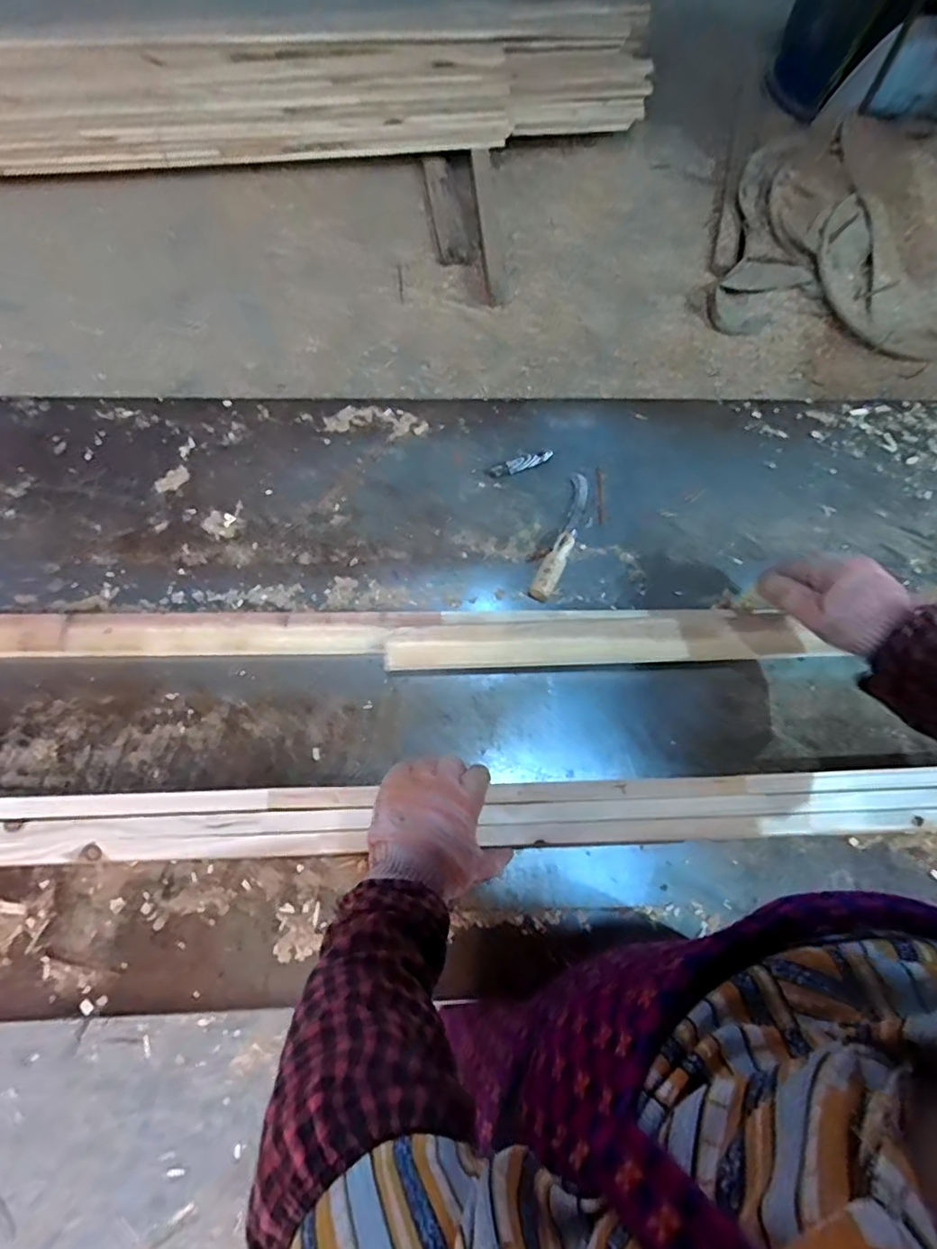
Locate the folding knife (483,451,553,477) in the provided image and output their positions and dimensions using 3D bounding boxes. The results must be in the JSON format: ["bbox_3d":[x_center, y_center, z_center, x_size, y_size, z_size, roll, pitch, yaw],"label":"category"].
[{"bbox_3d":[0.066,-0.202,0.732,0.087,0.013,0.020,-17,70,-9],"label":"folding knife"}]

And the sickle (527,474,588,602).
[{"bbox_3d":[0.113,-0.109,0.686,0.027,0.030,0.179,20,69,6],"label":"sickle"}]

